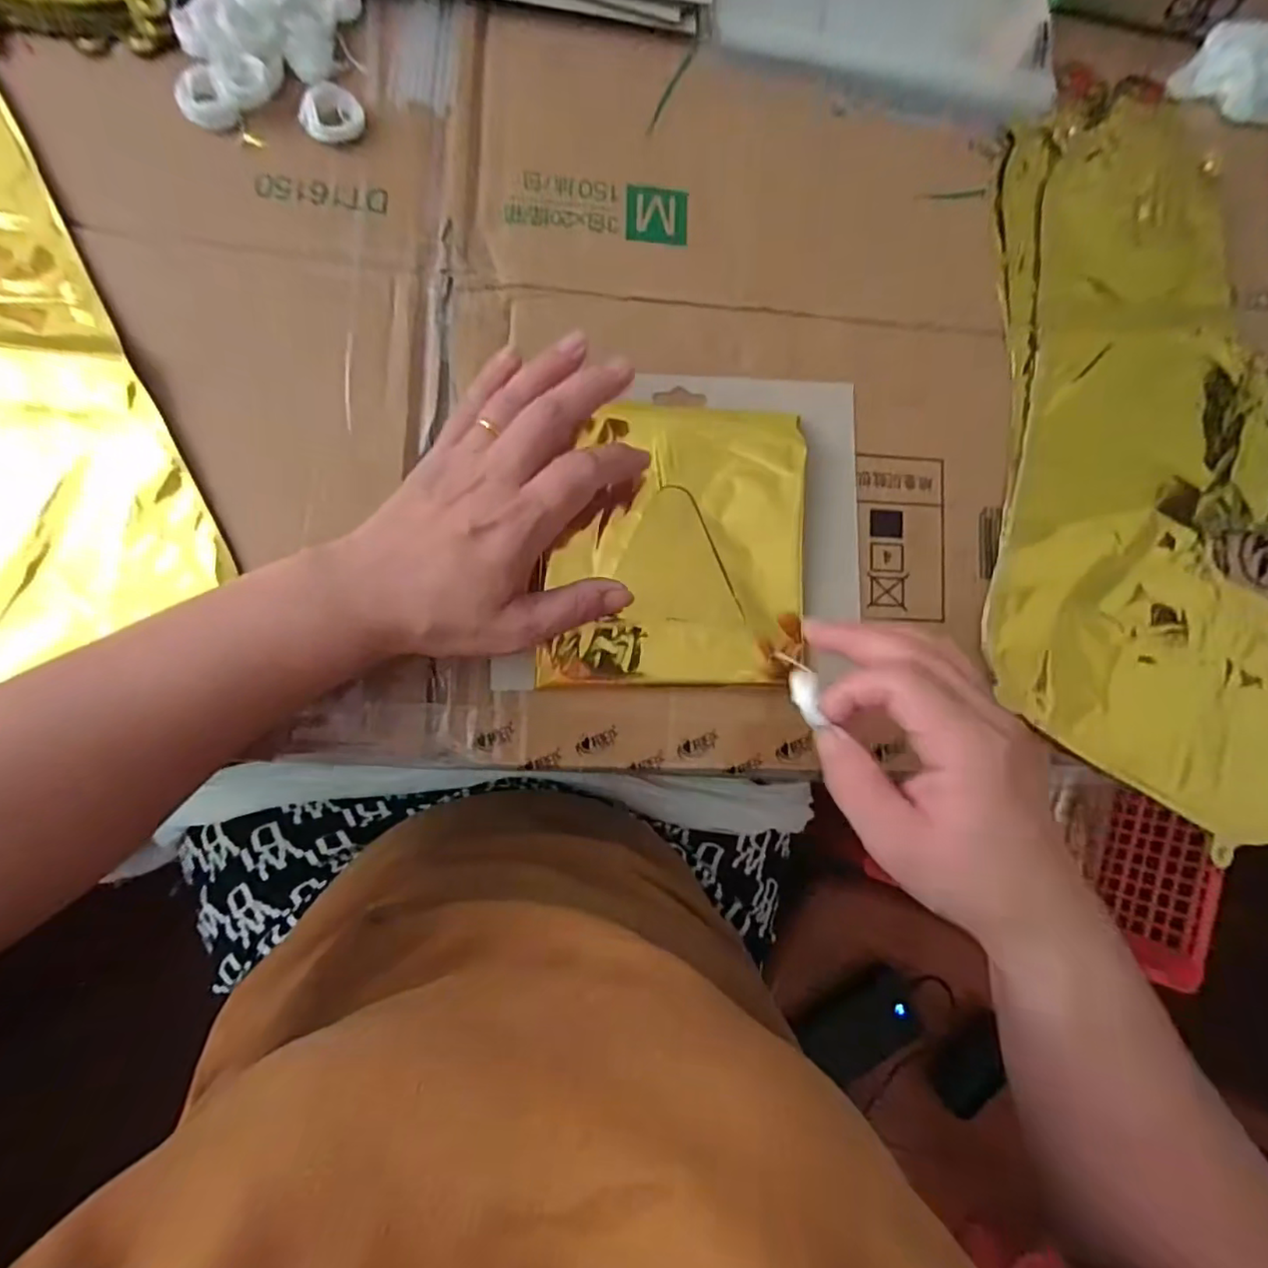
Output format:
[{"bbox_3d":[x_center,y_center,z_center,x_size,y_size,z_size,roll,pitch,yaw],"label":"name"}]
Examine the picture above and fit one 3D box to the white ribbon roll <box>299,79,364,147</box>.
[{"bbox_3d":[-0.153,-0.264,0.311,0.027,0.014,0.022,5,84,-6],"label":"white ribbon roll"}]

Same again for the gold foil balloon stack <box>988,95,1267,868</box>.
[{"bbox_3d":[0.304,-0.101,0.348,0.202,0.010,0.403,3,84,-6],"label":"gold foil balloon stack"}]

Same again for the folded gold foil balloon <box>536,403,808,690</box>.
[{"bbox_3d":[0.022,-0.046,0.310,0.129,0.020,0.141,0,84,-7],"label":"folded gold foil balloon"}]

